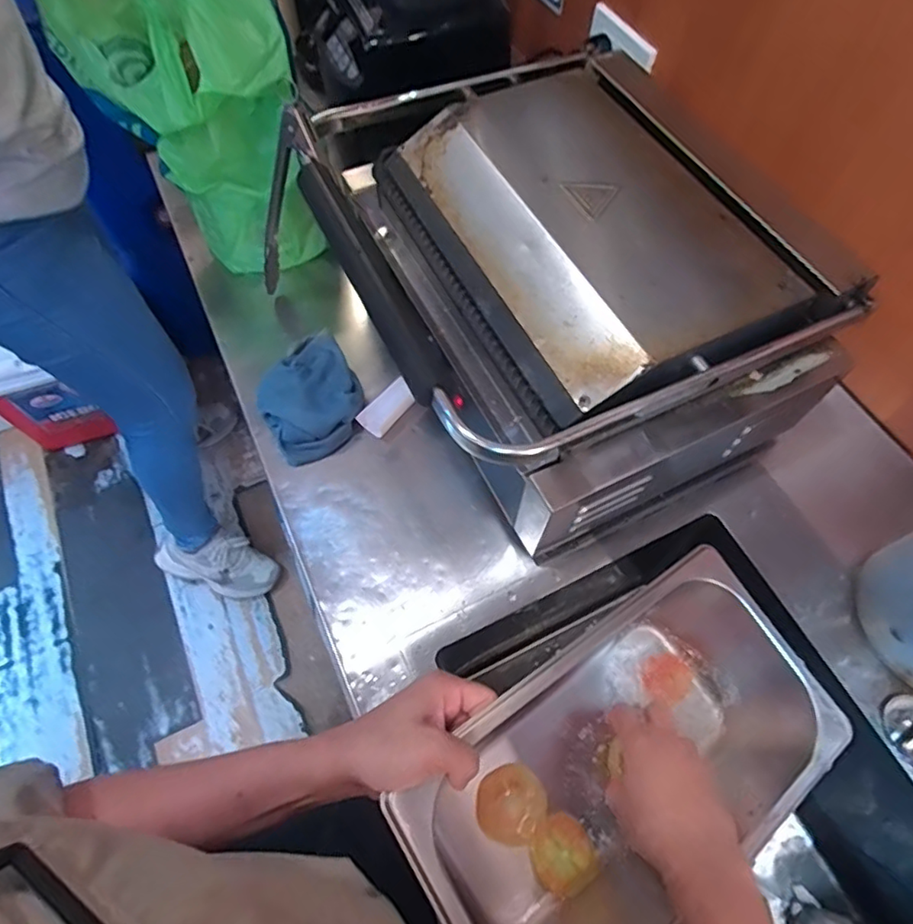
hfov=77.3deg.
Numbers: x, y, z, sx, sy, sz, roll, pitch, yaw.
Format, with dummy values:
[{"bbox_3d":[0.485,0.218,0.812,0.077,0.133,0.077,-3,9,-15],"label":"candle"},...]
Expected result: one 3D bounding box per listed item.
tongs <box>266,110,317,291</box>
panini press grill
[{"bbox_3d":[-0.173,-0.250,0.576,0.031,0.225,0.029,19,61,-16],"label":"tongs"},{"bbox_3d":[0.081,-0.171,0.548,0.357,0.176,0.431,-25,66,-14],"label":"panini press grill"}]

